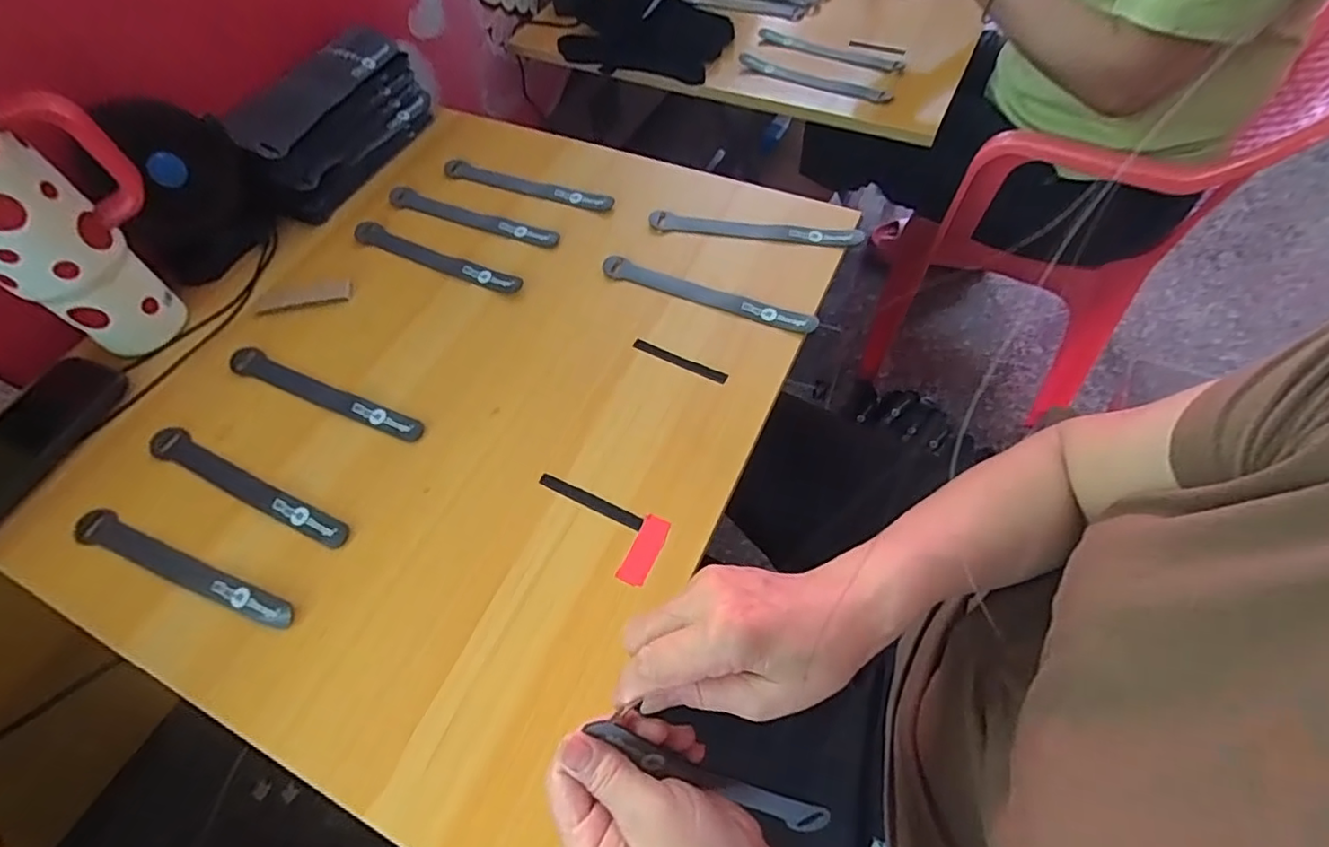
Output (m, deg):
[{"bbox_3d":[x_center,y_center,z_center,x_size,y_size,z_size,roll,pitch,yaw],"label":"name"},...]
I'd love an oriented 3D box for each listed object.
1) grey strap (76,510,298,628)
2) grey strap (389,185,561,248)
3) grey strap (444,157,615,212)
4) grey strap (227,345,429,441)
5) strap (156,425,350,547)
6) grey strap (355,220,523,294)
[{"bbox_3d":[-0.336,0.099,0.416,0.194,0.004,0.024,16,61,13],"label":"grey strap"},{"bbox_3d":[-0.192,-0.207,0.595,0.194,0.007,0.024,19,62,15],"label":"grey strap"},{"bbox_3d":[-0.142,-0.244,0.611,0.192,0.007,0.021,20,62,15],"label":"grey strap"},{"bbox_3d":[-0.280,-0.025,0.488,0.195,0.004,0.023,21,62,16],"label":"grey strap"},{"bbox_3d":[-0.314,0.045,0.449,0.198,0.004,0.024,21,62,16],"label":"strap"},{"bbox_3d":[-0.217,-0.156,0.564,0.199,0.010,0.024,23,75,18],"label":"grey strap"}]

